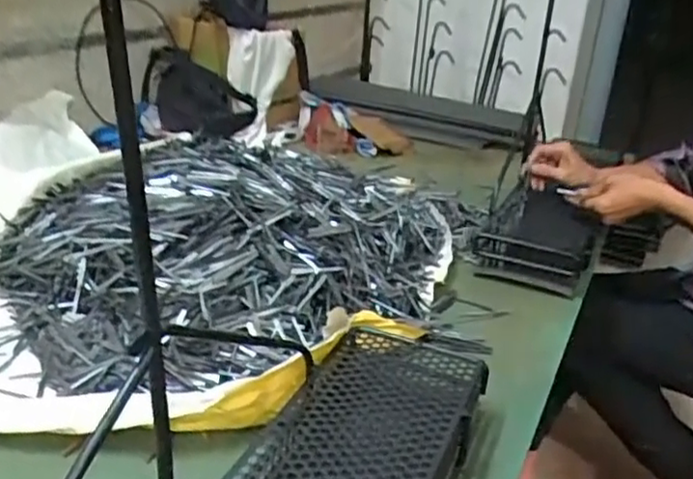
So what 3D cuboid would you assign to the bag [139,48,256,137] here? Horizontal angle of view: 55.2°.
[{"bbox_3d":[-0.352,-0.339,1.554,0.264,0.188,0.077,16,27,24],"label":"bag"}]

